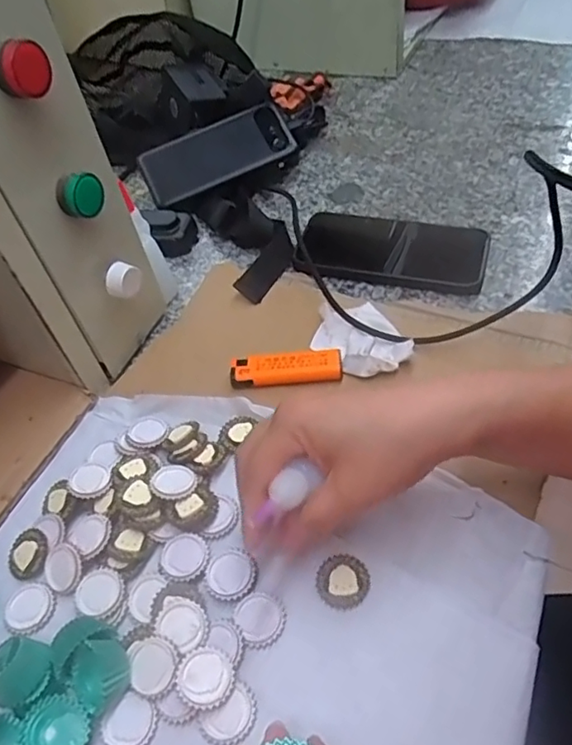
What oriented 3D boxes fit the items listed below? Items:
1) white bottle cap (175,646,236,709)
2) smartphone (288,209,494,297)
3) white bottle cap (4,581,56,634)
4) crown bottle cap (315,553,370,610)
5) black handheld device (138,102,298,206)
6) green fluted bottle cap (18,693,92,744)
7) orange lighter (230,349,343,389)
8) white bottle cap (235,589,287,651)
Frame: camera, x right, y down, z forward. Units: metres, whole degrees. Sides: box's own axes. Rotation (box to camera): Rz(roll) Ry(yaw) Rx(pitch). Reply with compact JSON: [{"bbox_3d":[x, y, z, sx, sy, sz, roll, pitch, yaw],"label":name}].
[{"bbox_3d":[-0.040,0.152,0.291,0.028,0.004,0.028,4,48,-5],"label":"white bottle cap"},{"bbox_3d":[0.093,-0.111,0.518,0.162,0.011,0.084,10,51,15],"label":"smartphone"},{"bbox_3d":[-0.147,0.134,0.331,0.029,0.004,0.028,-3,49,4],"label":"white bottle cap"},{"bbox_3d":[0.031,0.115,0.321,0.029,0.007,0.028,-3,49,4],"label":"crown bottle cap"},{"bbox_3d":[-0.071,-0.225,0.598,0.154,0.011,0.077,-24,68,-3],"label":"black handheld device"},{"bbox_3d":[-0.113,0.177,0.287,0.029,0.014,0.030,-3,49,4],"label":"green fluted bottle cap"},{"bbox_3d":[0.000,0.000,0.428,0.081,0.014,0.029,-1,49,6],"label":"orange lighter"},{"bbox_3d":[-0.013,0.133,0.314,0.026,0.006,0.027,-3,49,4],"label":"white bottle cap"}]

